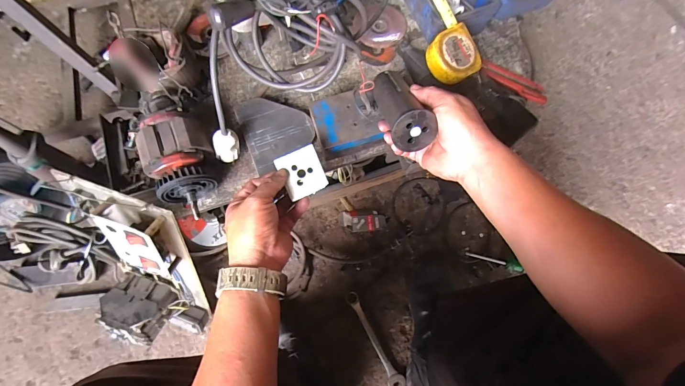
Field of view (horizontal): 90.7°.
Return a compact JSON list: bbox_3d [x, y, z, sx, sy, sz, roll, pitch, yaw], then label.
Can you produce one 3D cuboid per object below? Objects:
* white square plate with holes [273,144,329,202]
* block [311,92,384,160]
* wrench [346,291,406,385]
[{"bbox_3d":[-0.053,-0.026,0.445,0.053,0.004,0.060,-25,97,-7],"label":"white square plate with holes"},{"bbox_3d":[0.002,-0.105,0.522,0.092,0.044,0.086,-16,73,-6],"label":"block"},{"bbox_3d":[0.071,0.323,0.743,0.034,0.013,0.225,-26,75,-9],"label":"wrench"}]

